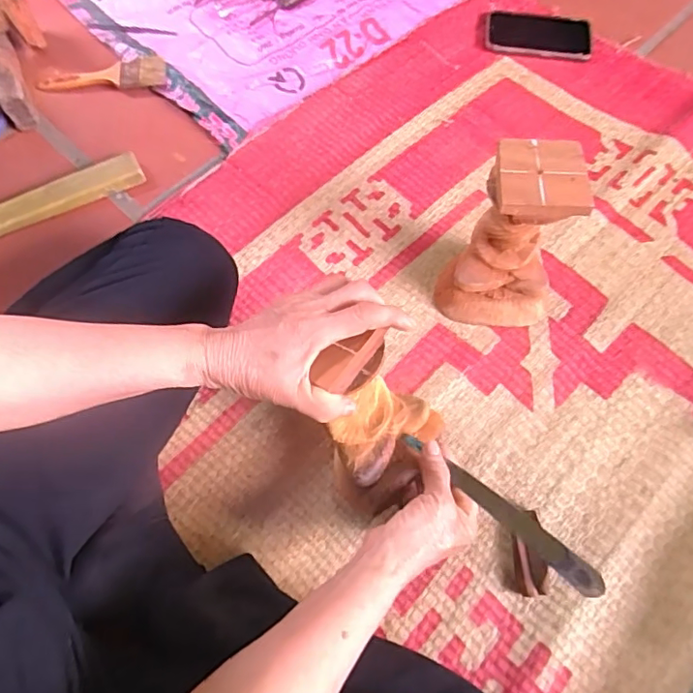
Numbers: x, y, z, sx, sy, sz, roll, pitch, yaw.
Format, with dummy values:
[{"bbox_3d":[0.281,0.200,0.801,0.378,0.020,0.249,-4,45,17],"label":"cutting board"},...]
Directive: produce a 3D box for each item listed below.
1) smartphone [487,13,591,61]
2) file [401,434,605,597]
[{"bbox_3d":[0.277,-0.448,0.775,0.147,0.006,0.084,5,66,4],"label":"smartphone"},{"bbox_3d":[0.127,0.135,0.456,0.192,0.006,0.021,38,94,23],"label":"file"}]

